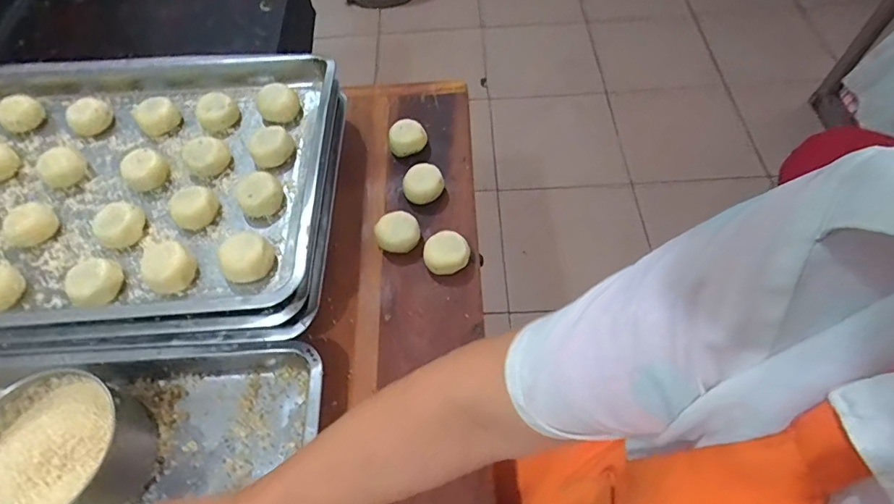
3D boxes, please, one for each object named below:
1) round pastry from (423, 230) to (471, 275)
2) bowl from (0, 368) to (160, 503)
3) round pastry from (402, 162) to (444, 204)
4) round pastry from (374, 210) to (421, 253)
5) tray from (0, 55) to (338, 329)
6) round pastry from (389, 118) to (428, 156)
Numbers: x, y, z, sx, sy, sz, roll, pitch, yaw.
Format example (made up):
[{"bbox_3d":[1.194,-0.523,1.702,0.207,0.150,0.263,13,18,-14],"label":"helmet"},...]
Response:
[{"bbox_3d":[-0.001,0.002,0.593,0.055,0.036,0.048,-1,59,4],"label":"round pastry"},{"bbox_3d":[-0.368,0.191,0.465,0.139,0.076,0.134,-2,59,3],"label":"bowl"},{"bbox_3d":[-0.032,-0.092,0.651,0.056,0.034,0.048,-9,59,-1],"label":"round pastry"},{"bbox_3d":[-0.062,-0.022,0.614,0.056,0.032,0.050,-9,59,-1],"label":"round pastry"},{"bbox_3d":[-0.440,-0.088,0.601,0.588,0.053,0.395,-3,59,3],"label":"tray"},{"bbox_3d":[-0.055,-0.159,0.697,0.052,0.044,0.045,0,59,4],"label":"round pastry"}]

